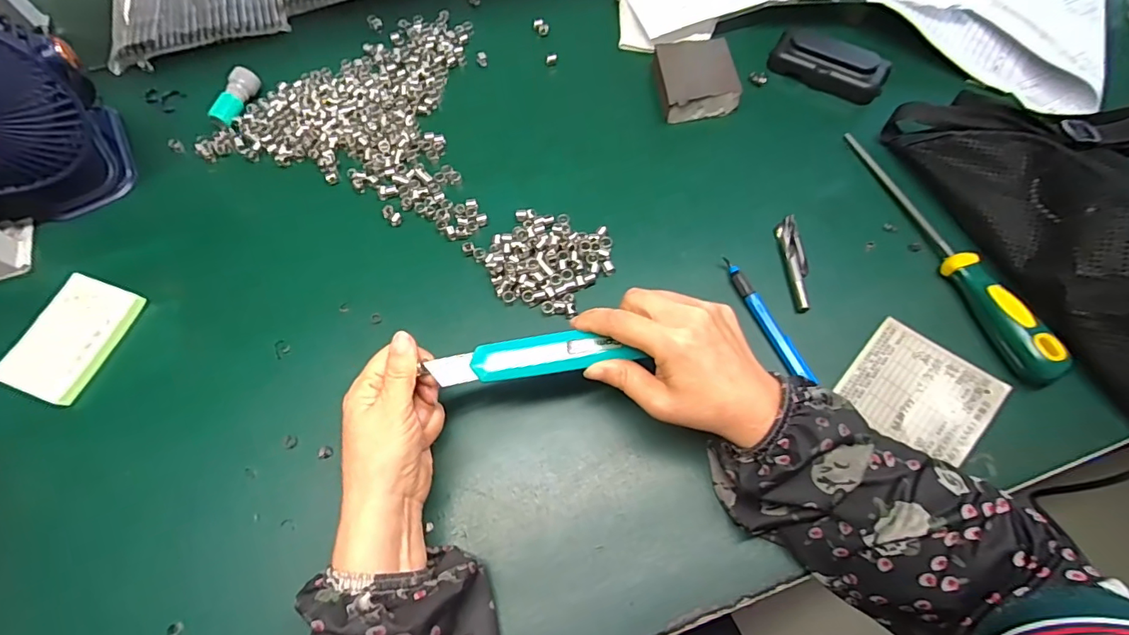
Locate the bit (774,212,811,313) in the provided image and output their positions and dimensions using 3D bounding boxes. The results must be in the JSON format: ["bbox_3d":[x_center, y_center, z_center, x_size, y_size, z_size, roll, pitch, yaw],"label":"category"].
[{"bbox_3d":[0.186,-0.044,0.408,0.017,0.016,0.086,-3,66,1],"label":"bit"}]

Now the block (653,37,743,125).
[{"bbox_3d":[0.123,-0.226,0.483,0.073,0.026,0.078,-7,66,-1],"label":"block"}]

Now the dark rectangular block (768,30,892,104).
[{"bbox_3d":[0.250,-0.240,0.479,0.103,0.024,0.045,34,71,15],"label":"dark rectangular block"}]

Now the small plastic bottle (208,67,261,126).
[{"bbox_3d":[-0.322,-0.215,0.492,0.021,0.021,0.061,13,67,8],"label":"small plastic bottle"}]

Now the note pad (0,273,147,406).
[{"bbox_3d":[-0.386,0.016,0.398,0.065,0.012,0.094,17,68,9],"label":"note pad"}]

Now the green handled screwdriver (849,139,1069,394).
[{"bbox_3d":[0.296,-0.061,0.396,0.025,0.033,0.242,-19,67,-6],"label":"green handled screwdriver"}]

